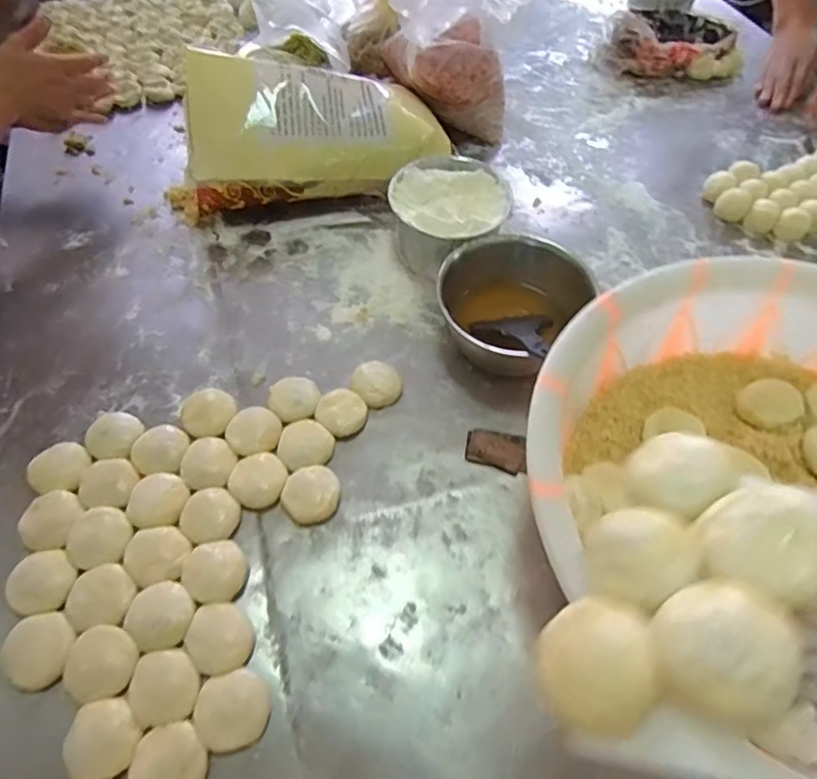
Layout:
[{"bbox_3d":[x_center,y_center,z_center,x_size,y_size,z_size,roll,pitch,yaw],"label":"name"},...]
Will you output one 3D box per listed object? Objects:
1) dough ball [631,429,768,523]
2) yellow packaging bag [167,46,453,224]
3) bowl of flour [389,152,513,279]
[{"bbox_3d":[0.157,0.044,0.320,0.054,0.032,0.048,-25,61,-18],"label":"dough ball"},{"bbox_3d":[-0.142,-0.346,0.777,0.392,0.164,0.114,-9,58,-8],"label":"yellow packaging bag"},{"bbox_3d":[0.052,-0.215,0.736,0.150,0.092,0.151,-1,57,-2],"label":"bowl of flour"}]

